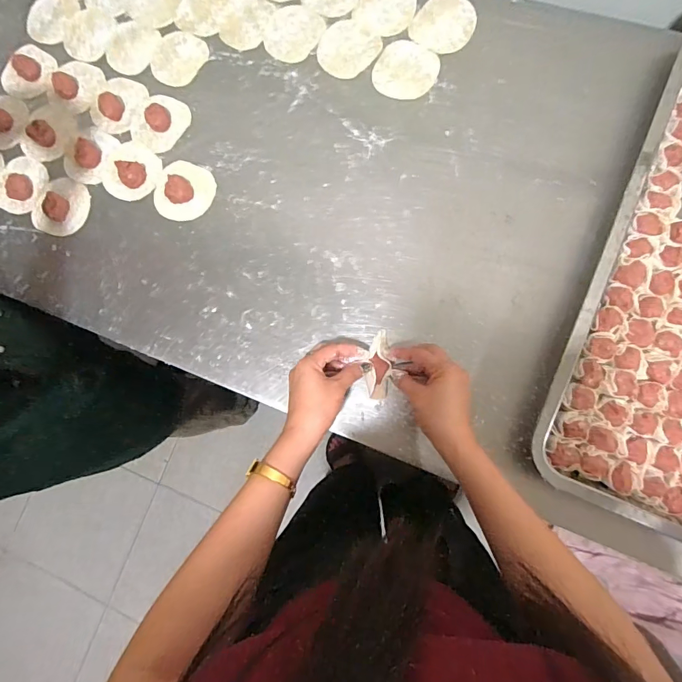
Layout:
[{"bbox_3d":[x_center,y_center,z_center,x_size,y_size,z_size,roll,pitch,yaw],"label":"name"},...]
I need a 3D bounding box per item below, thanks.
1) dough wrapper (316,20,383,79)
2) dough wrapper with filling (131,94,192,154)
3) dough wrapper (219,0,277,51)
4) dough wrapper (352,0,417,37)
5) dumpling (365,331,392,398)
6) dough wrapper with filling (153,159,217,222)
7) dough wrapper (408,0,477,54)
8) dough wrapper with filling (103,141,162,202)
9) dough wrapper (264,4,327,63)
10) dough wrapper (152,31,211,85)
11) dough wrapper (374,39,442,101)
[{"bbox_3d":[0.007,-0.397,0.572,0.079,0.004,0.075,38,87,9],"label":"dough wrapper"},{"bbox_3d":[-0.254,-0.306,0.586,0.075,0.013,0.081,-1,82,5],"label":"dough wrapper with filling"},{"bbox_3d":[-0.136,-0.453,0.599,0.068,0.004,0.082,17,84,8],"label":"dough wrapper"},{"bbox_3d":[0.061,-0.454,0.575,0.079,0.004,0.082,-1,82,5],"label":"dough wrapper"},{"bbox_3d":[0.045,0.028,0.491,0.025,0.028,0.080,4,88,6],"label":"dumpling"},{"bbox_3d":[-0.211,-0.201,0.561,0.080,0.017,0.079,-1,82,5],"label":"dough wrapper with filling"},{"bbox_3d":[0.137,-0.422,0.560,0.080,0.004,0.083,-1,82,5],"label":"dough wrapper"},{"bbox_3d":[-0.293,-0.237,0.574,0.083,0.020,0.079,-1,82,5],"label":"dough wrapper with filling"},{"bbox_3d":[-0.067,-0.429,0.585,0.082,0.006,0.079,-1,82,5],"label":"dough wrapper"},{"bbox_3d":[-0.234,-0.404,0.605,0.074,0.004,0.080,-1,82,5],"label":"dough wrapper"},{"bbox_3d":[0.085,-0.354,0.554,0.081,0.005,0.077,-1,82,5],"label":"dough wrapper"}]

